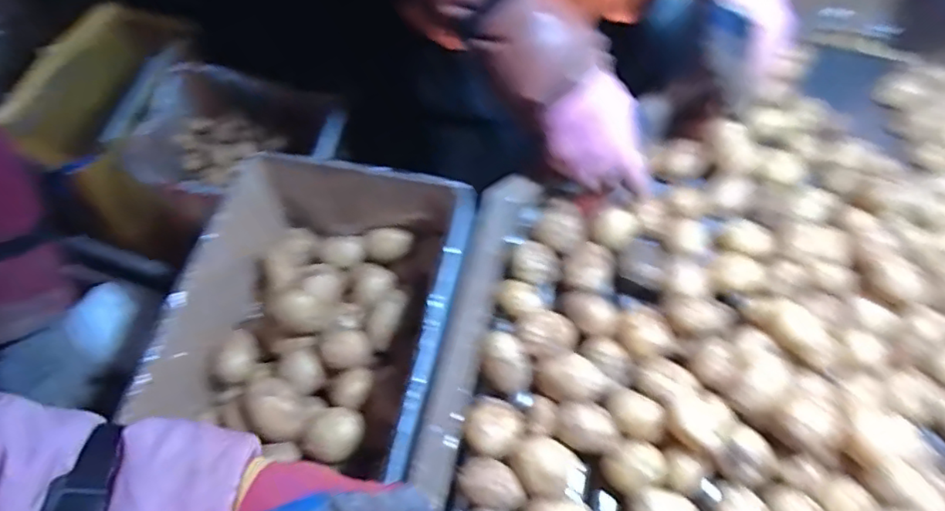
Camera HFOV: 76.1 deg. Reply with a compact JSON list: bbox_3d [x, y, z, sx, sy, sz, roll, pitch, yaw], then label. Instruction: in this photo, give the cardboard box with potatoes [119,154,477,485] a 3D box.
[{"bbox_3d":[-0.157,0.053,0.668,0.273,0.142,0.312,13,65,5],"label":"cardboard box with potatoes"}]

